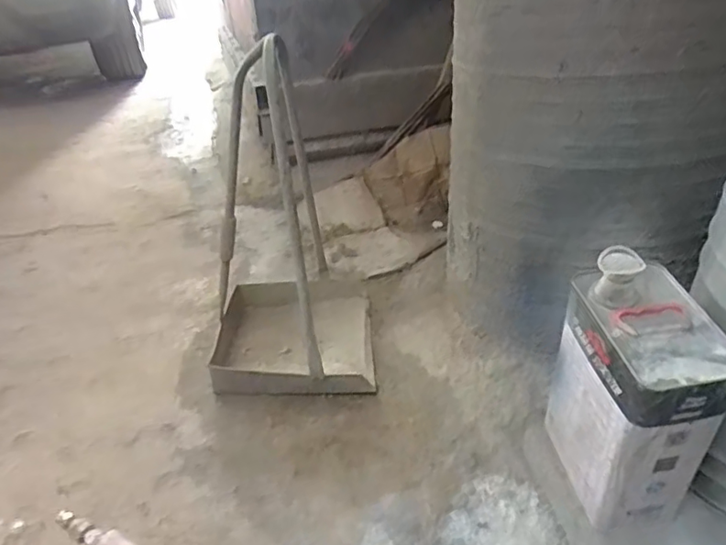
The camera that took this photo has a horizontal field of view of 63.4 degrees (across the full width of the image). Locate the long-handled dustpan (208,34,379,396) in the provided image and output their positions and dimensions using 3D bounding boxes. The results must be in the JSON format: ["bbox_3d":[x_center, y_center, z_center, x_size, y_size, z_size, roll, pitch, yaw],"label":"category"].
[{"bbox_3d":[-0.152,-0.087,1.013,0.294,0.492,0.361,-4,31,0],"label":"long-handled dustpan"}]

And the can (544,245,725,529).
[{"bbox_3d":[0.294,0.135,0.643,0.106,0.290,0.181,-8,31,-6],"label":"can"}]

